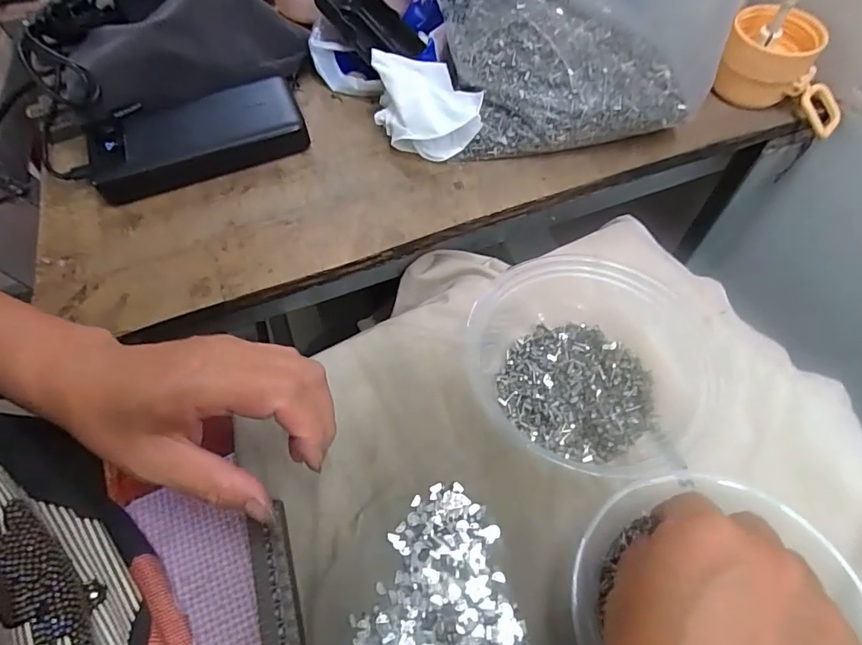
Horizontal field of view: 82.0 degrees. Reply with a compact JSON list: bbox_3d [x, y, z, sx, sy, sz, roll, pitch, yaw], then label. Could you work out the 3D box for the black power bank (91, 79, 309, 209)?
[{"bbox_3d":[-0.178,-0.142,0.381,0.153,0.022,0.074,-18,60,-8],"label":"black power bank"}]

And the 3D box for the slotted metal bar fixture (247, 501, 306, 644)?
[{"bbox_3d":[-0.075,0.141,0.245,0.021,0.010,0.095,-17,60,-7],"label":"slotted metal bar fixture"}]

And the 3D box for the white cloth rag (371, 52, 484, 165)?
[{"bbox_3d":[-0.004,-0.162,0.372,0.073,0.048,0.076,-12,58,-4],"label":"white cloth rag"}]

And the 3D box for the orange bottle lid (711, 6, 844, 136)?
[{"bbox_3d":[0.271,-0.193,0.375,0.101,0.059,0.057,18,62,15],"label":"orange bottle lid"}]

